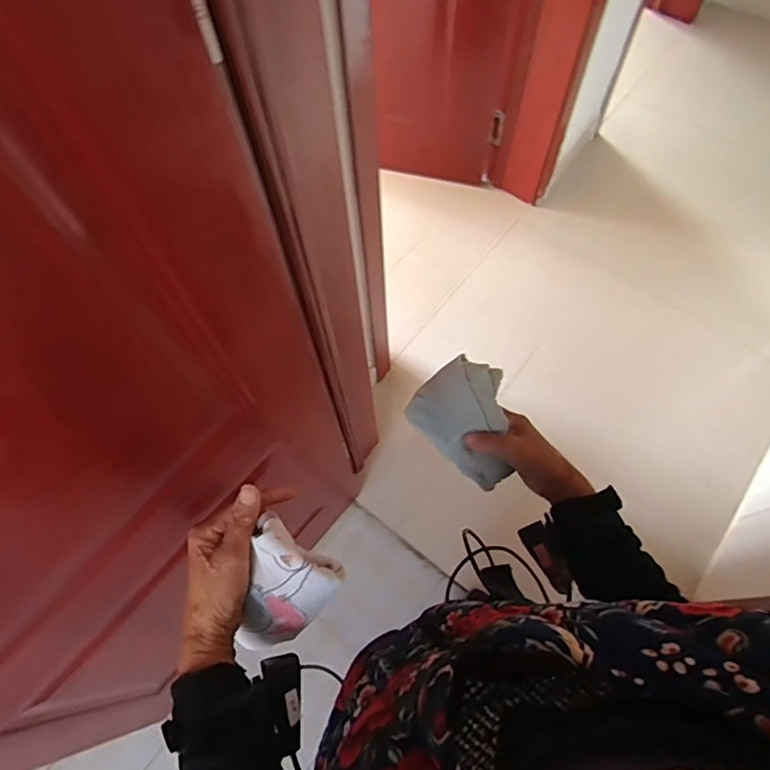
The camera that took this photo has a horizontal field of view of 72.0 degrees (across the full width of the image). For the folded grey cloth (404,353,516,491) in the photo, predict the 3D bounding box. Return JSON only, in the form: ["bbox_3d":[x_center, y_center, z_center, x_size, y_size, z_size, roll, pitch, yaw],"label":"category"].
[{"bbox_3d":[0.098,0.044,0.606,0.035,0.115,0.137,-21,70,-48],"label":"folded grey cloth"}]

